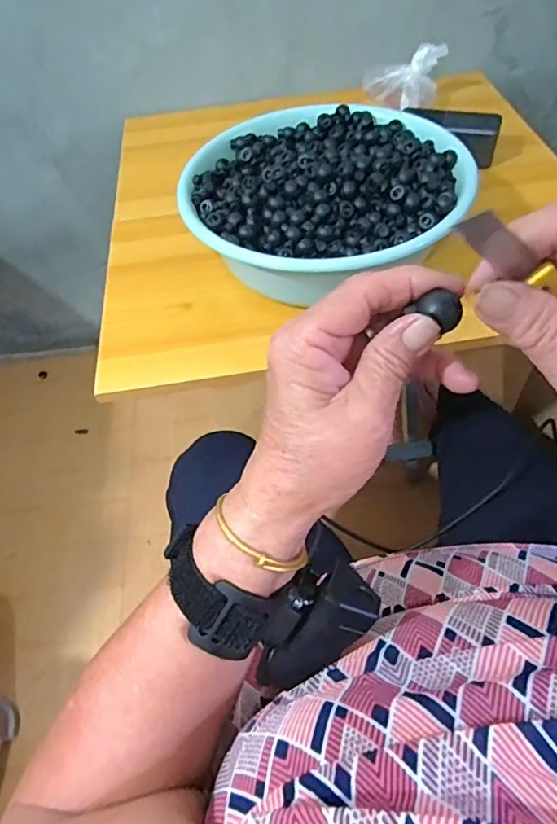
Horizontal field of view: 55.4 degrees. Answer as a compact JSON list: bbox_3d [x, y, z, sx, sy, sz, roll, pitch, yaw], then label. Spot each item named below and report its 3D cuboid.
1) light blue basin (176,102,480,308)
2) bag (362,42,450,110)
[{"bbox_3d":[0.045,-0.219,0.572,0.278,0.108,0.262,-2,54,3],"label":"light blue basin"},{"bbox_3d":[0.181,-0.502,0.786,0.075,0.074,0.132,-32,58,-18],"label":"bag"}]

